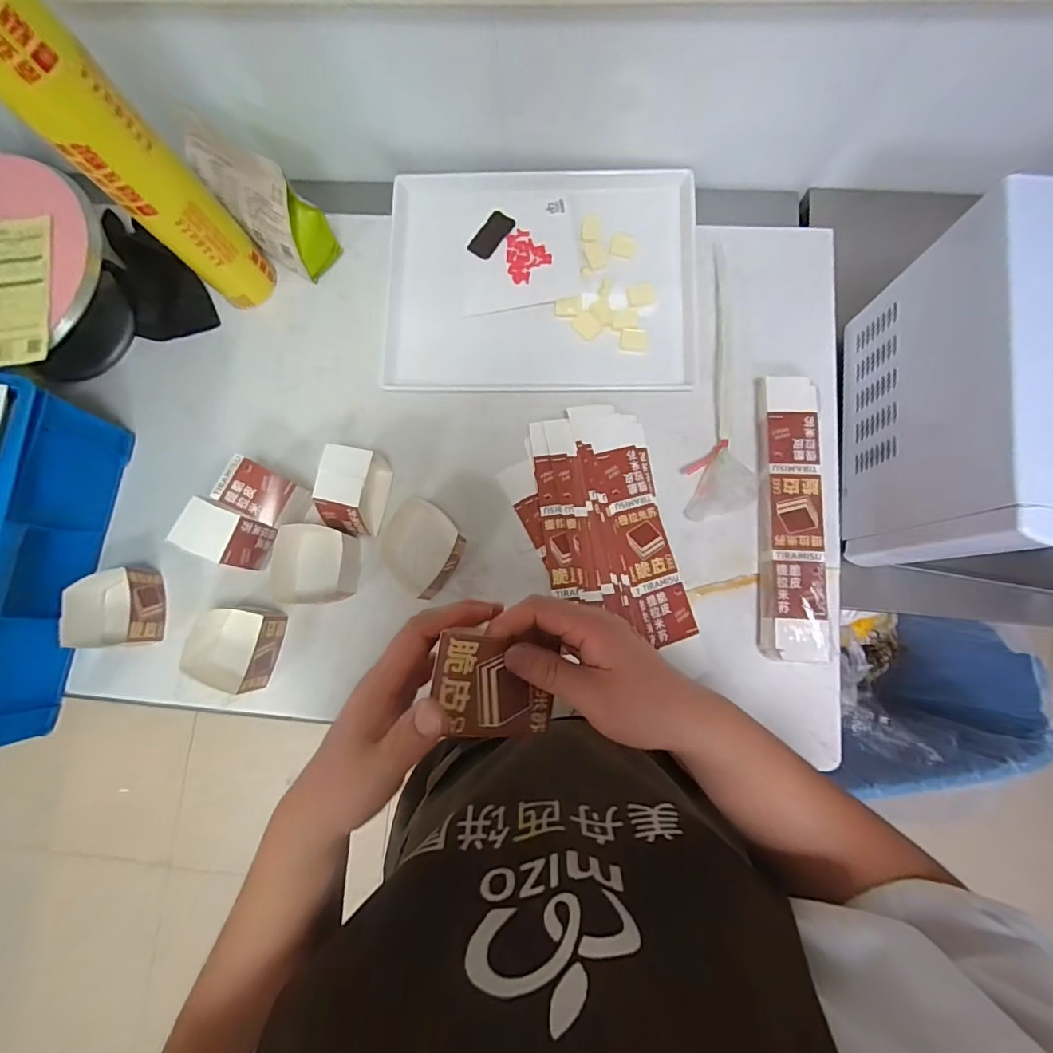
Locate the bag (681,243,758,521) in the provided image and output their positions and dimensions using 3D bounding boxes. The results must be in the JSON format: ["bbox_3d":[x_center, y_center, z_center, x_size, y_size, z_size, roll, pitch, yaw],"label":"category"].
[{"bbox_3d":[0.243,-0.198,0.657,0.085,0.019,0.374,-2,81,3],"label":"bag"}]

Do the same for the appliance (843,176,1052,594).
[{"bbox_3d":[0.590,-0.094,0.520,0.396,0.276,0.324,11,82,5],"label":"appliance"}]

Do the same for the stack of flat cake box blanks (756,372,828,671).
[{"bbox_3d":[0.330,-0.015,0.621,0.064,0.040,0.347,2,82,3],"label":"stack of flat cake box blanks"}]

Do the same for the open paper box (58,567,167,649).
[{"bbox_3d":[-0.525,0.104,0.643,0.093,0.059,0.101,-2,81,3],"label":"open paper box"}]

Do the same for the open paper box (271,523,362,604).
[{"bbox_3d":[-0.266,0.049,0.636,0.098,0.059,0.103,5,82,4],"label":"open paper box"}]

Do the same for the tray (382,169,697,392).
[{"bbox_3d":[0.019,-0.358,0.707,0.429,0.015,0.338,1,82,3],"label":"tray"}]

